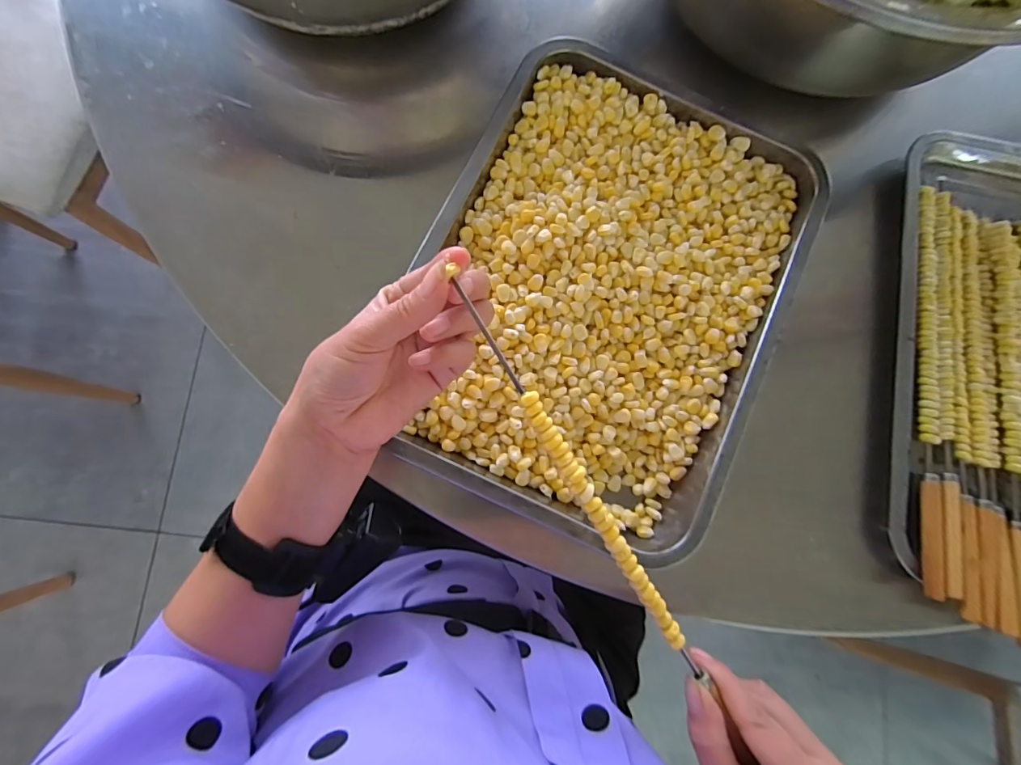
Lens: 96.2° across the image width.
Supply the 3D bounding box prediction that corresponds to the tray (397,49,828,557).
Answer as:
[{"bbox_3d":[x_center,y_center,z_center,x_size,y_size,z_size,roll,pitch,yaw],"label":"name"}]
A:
[{"bbox_3d":[0.072,-0.072,0.356,0.260,0.054,0.343,24,80,0],"label":"tray"}]

